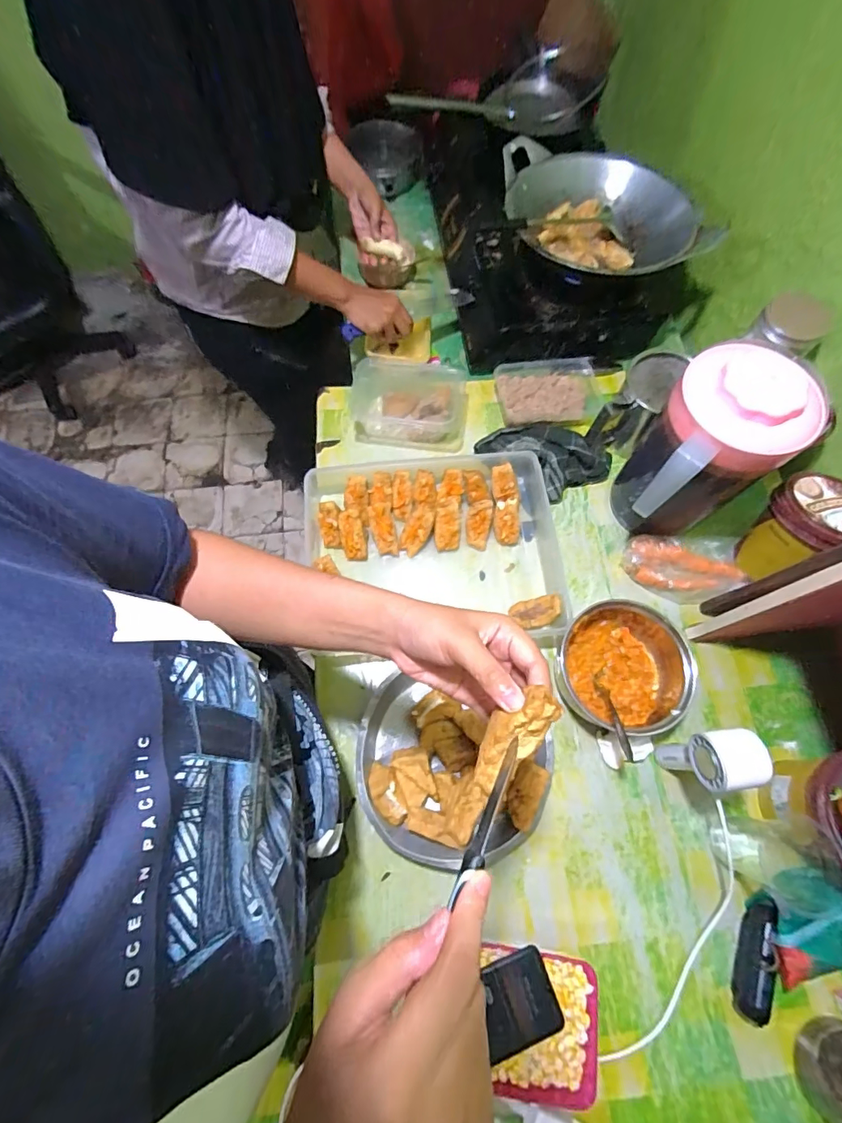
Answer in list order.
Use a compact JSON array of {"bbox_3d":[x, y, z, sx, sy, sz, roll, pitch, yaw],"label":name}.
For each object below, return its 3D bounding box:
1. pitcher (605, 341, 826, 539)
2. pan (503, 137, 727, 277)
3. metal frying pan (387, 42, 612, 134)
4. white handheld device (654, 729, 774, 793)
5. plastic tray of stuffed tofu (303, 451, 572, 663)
[{"bbox_3d":[0.347,-0.124,0.603,0.147,0.254,0.159,40,73,13],"label":"pitcher"},{"bbox_3d":[0.307,-0.589,0.799,0.369,0.092,0.267,19,69,6],"label":"pan"},{"bbox_3d":[0.160,-0.981,0.970,0.408,0.051,0.208,-19,70,-8],"label":"metal frying pan"},{"bbox_3d":[0.329,0.227,0.539,0.058,0.146,0.055,0,69,-1],"label":"white handheld device"},{"bbox_3d":[0.019,-0.016,0.692,0.378,0.098,0.288,-5,69,-3],"label":"plastic tray of stuffed tofu"}]

